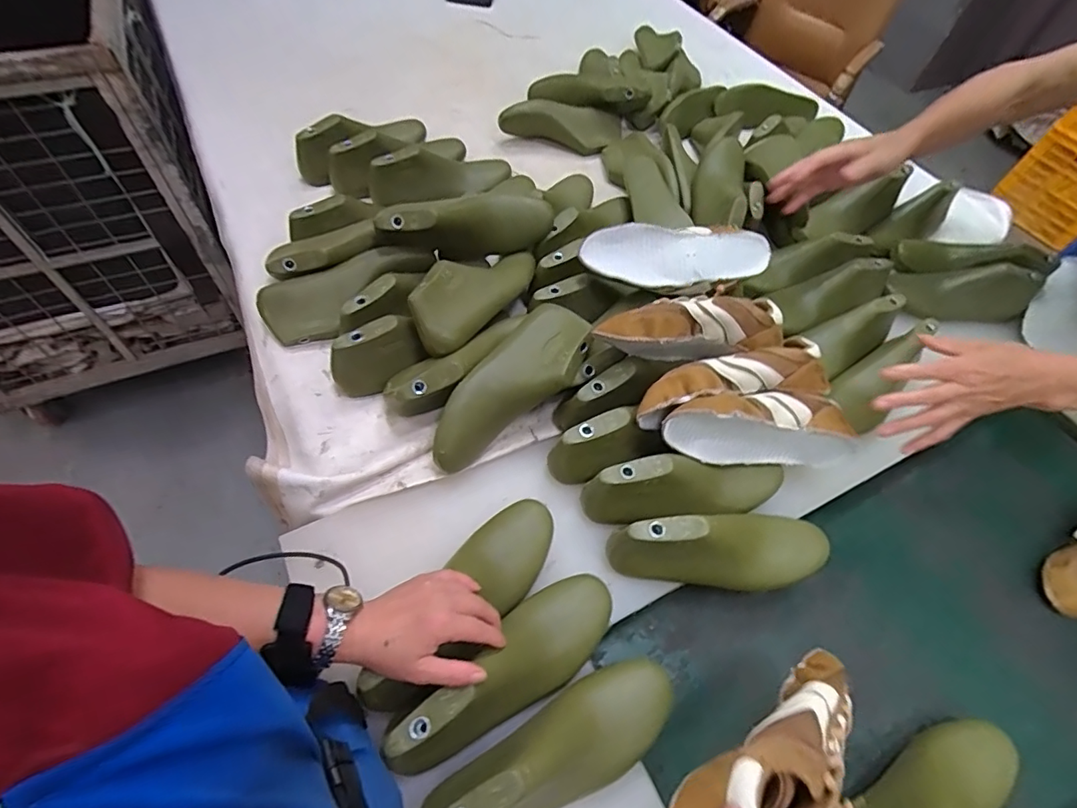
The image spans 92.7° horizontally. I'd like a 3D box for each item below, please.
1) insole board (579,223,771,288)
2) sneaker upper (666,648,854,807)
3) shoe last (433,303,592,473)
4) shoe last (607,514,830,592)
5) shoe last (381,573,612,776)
[{"bbox_3d":[0.181,-0.194,0.680,0.243,0.013,0.076,3,96,-4],"label":"insole board"},{"bbox_3d":[0.192,0.265,0.382,0.214,0.060,0.069,-17,59,-34],"label":"sneaker upper"},{"bbox_3d":[-0.033,-0.016,0.629,0.100,0.079,0.243,40,83,20],"label":"shoe last"},{"bbox_3d":[0.201,0.153,0.553,0.250,0.083,0.081,-4,58,-6],"label":"shoe last"},{"bbox_3d":[-0.026,0.246,0.481,0.241,0.078,0.076,-23,61,-35],"label":"shoe last"}]

